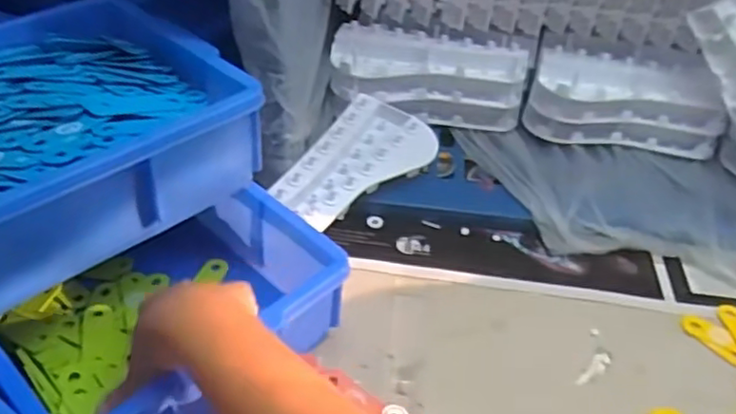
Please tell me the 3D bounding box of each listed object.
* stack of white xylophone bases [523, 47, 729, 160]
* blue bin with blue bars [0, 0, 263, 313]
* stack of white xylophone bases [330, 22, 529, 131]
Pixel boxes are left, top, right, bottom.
[{"bbox_3d":[0.309,-0.124,0.751,0.224,0.091,0.077,5,42,0],"label":"stack of white xylophone bases"},{"bbox_3d":[-0.300,-0.043,0.491,0.259,0.093,0.342,34,48,30],"label":"blue bin with blue bars"},{"bbox_3d":[0.071,-0.154,0.761,0.226,0.092,0.083,3,42,-3],"label":"stack of white xylophone bases"}]

